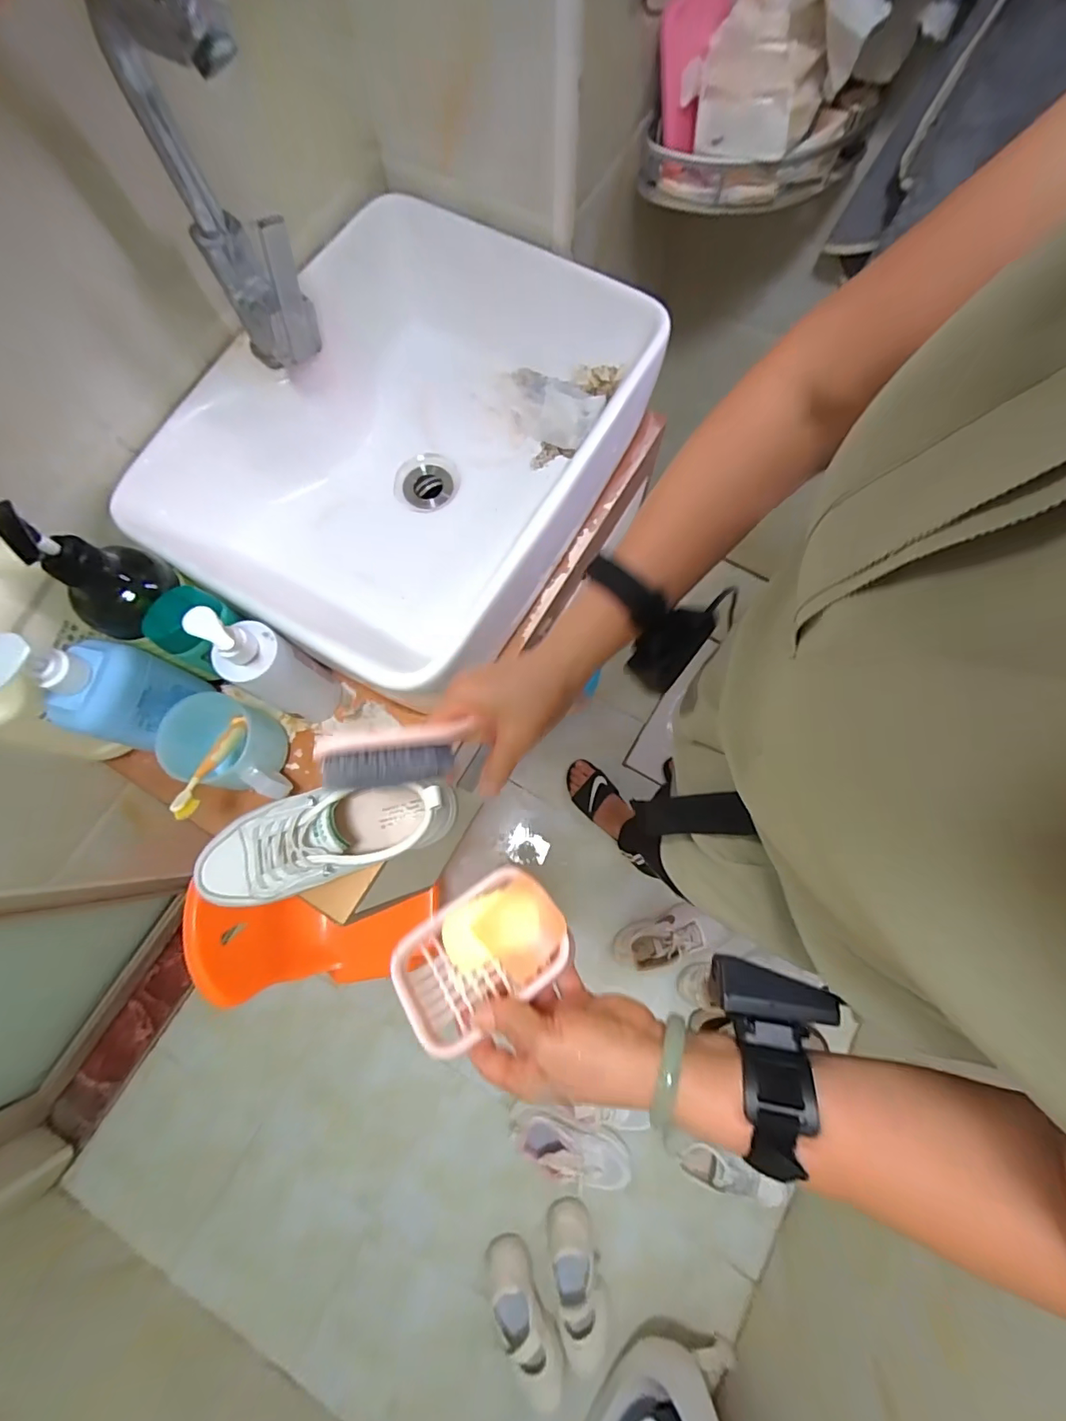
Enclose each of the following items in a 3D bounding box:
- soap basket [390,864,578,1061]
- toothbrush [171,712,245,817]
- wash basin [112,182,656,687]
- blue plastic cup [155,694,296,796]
[{"bbox_3d":[-0.037,0.178,0.372,0.122,0.038,0.083,-36,70,-2],"label":"soap basket"},{"bbox_3d":[-0.296,0.046,0.472,0.015,0.018,0.142,-8,33,-1],"label":"toothbrush"},{"bbox_3d":[-0.127,-0.283,0.543,0.374,0.134,0.495,30,78,8],"label":"wash basin"},{"bbox_3d":[-0.282,0.035,0.486,0.101,0.079,0.080,10,76,3],"label":"blue plastic cup"}]

